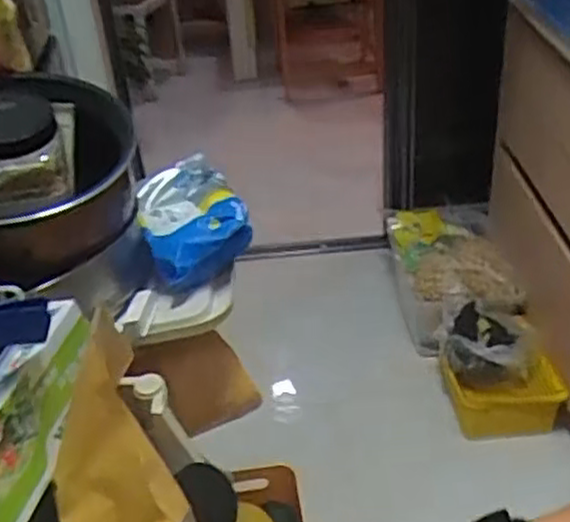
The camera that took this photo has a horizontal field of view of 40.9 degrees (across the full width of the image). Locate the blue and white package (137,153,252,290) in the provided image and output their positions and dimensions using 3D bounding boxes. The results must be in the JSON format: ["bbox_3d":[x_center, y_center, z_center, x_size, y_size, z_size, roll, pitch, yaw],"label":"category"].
[{"bbox_3d":[-0.102,-0.045,0.821,0.102,0.061,0.167,-13,35,-12],"label":"blue and white package"}]

